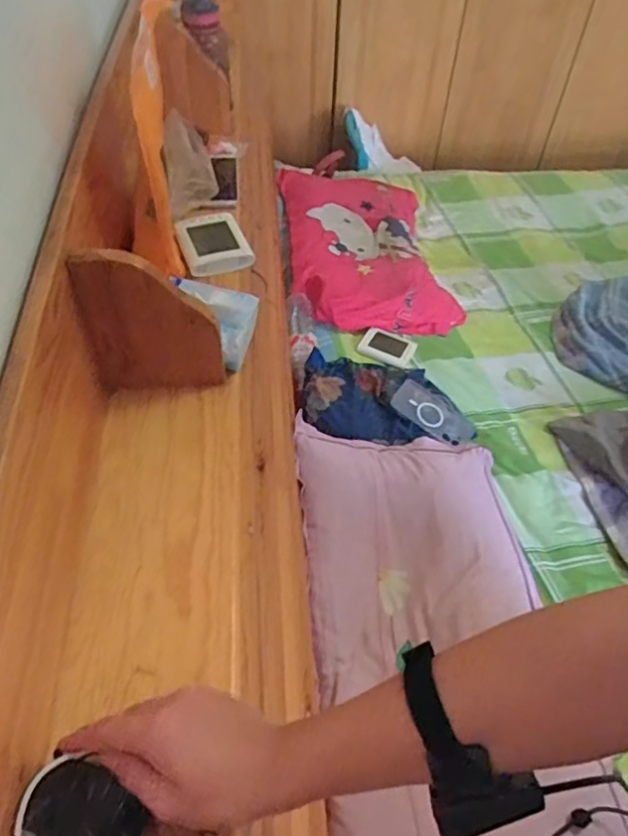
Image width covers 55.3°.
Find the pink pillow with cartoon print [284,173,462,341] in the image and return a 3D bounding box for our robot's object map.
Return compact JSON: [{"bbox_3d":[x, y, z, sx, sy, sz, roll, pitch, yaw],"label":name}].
[{"bbox_3d":[0.134,-0.445,1.513,0.394,0.119,0.580,-4,50,-6],"label":"pink pillow with cartoon print"}]

